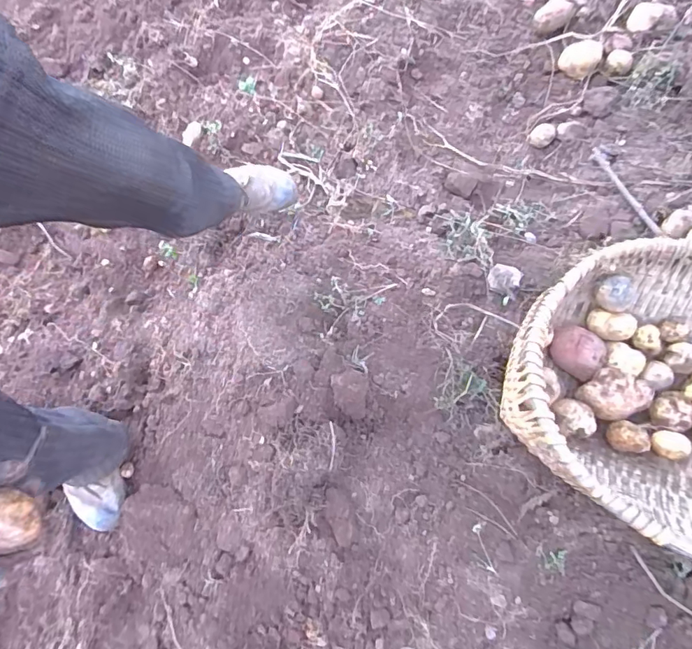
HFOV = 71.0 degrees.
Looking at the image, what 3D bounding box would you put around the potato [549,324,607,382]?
[{"bbox_3d":[0.376,0.041,0.791,0.083,0.047,0.065,37,78,11],"label":"potato"}]

